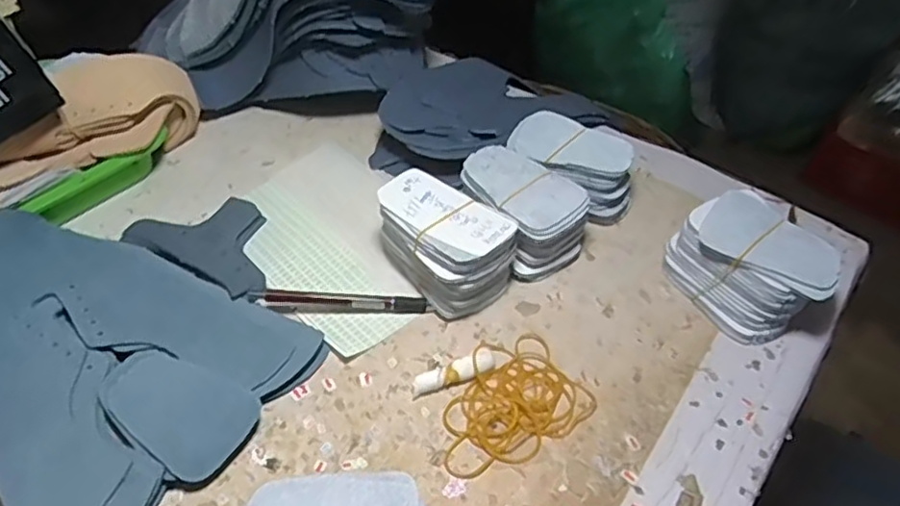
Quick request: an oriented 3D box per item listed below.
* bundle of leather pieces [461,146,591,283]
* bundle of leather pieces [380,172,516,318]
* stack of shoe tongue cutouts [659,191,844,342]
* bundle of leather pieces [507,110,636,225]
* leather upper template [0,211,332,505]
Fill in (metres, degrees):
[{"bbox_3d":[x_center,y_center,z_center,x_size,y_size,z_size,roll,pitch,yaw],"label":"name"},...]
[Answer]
[{"bbox_3d":[0.060,-0.036,0.539,0.072,0.063,0.106,-27,54,-26],"label":"bundle of leather pieces"},{"bbox_3d":[-0.006,-0.009,0.506,0.103,0.063,0.070,35,54,26],"label":"bundle of leather pieces"},{"bbox_3d":[0.231,0.010,0.504,0.085,0.063,0.103,-18,50,-20],"label":"stack of shoe tongue cutouts"},{"bbox_3d":[0.104,-0.075,0.575,0.110,0.057,0.071,26,50,19],"label":"bundle of leather pieces"},{"bbox_3d":[-0.244,0.066,0.443,0.254,0.038,0.197,26,50,20],"label":"leather upper template"}]

